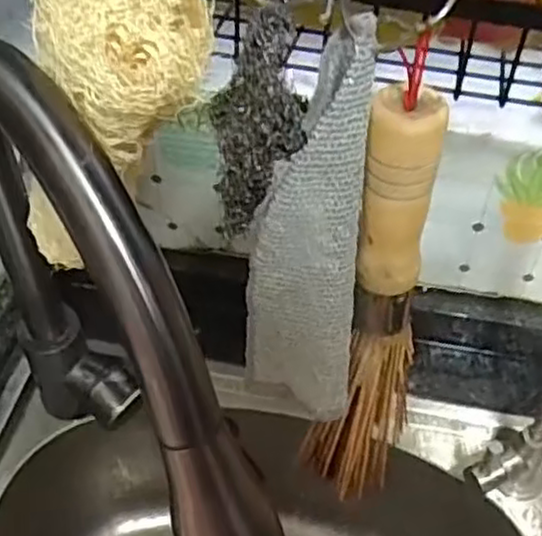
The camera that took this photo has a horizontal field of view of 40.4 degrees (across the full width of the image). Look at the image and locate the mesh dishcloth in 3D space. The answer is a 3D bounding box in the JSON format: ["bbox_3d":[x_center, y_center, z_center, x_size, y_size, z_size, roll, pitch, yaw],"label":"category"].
[{"bbox_3d":[0.015,-0.006,0.304,0.047,0.187,0.034,4,49,2],"label":"mesh dishcloth"}]

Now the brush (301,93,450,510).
[{"bbox_3d":[0.050,0.031,0.344,0.042,0.237,0.047,20,52,16],"label":"brush"}]

